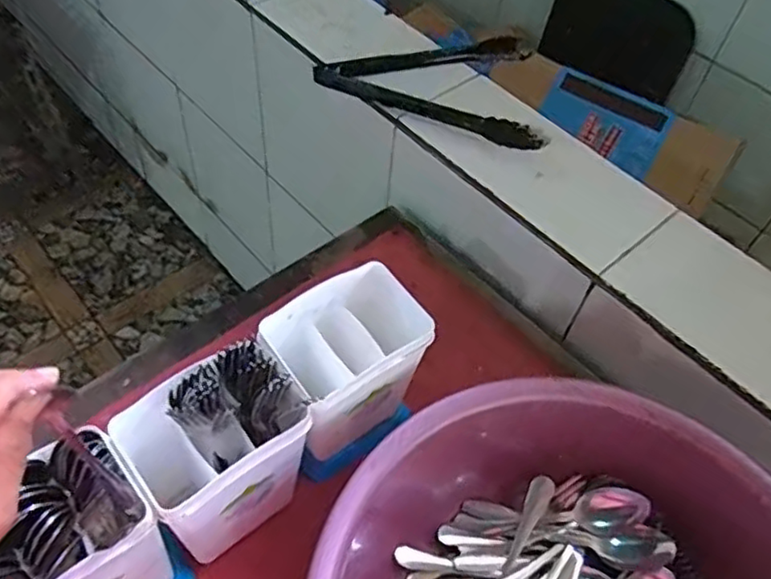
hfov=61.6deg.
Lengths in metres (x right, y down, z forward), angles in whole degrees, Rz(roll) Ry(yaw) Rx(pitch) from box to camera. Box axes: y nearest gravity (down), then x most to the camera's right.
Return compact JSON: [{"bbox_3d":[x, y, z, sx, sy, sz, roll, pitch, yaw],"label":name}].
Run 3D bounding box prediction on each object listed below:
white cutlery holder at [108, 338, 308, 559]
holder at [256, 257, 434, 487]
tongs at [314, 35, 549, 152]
[{"bbox_3d":[-0.129,0.133,0.517,0.120,0.155,0.087,-33,62,-25],"label":"white cutlery holder"},{"bbox_3d":[-0.037,0.073,0.576,0.121,0.149,0.091,-30,61,-24],"label":"holder"},{"bbox_3d":[0.088,-0.289,0.829,0.282,0.048,0.248,21,54,11],"label":"tongs"}]

